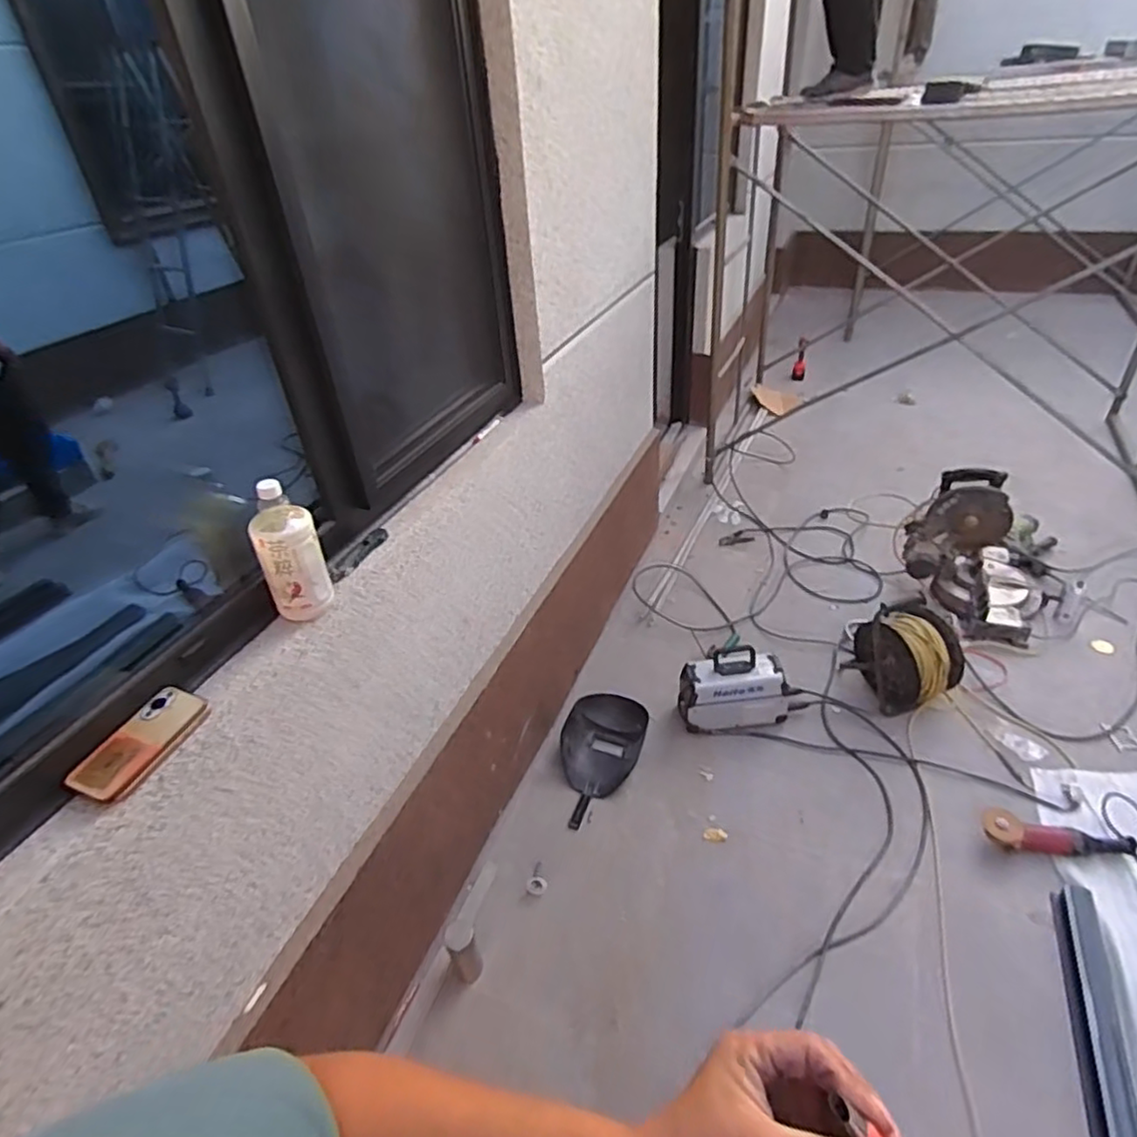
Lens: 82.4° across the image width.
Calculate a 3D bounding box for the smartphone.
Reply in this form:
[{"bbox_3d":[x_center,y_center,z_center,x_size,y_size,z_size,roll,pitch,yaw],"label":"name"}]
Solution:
[{"bbox_3d":[-0.552,0.221,0.838,0.074,0.016,0.165,22,40,7],"label":"smartphone"}]

